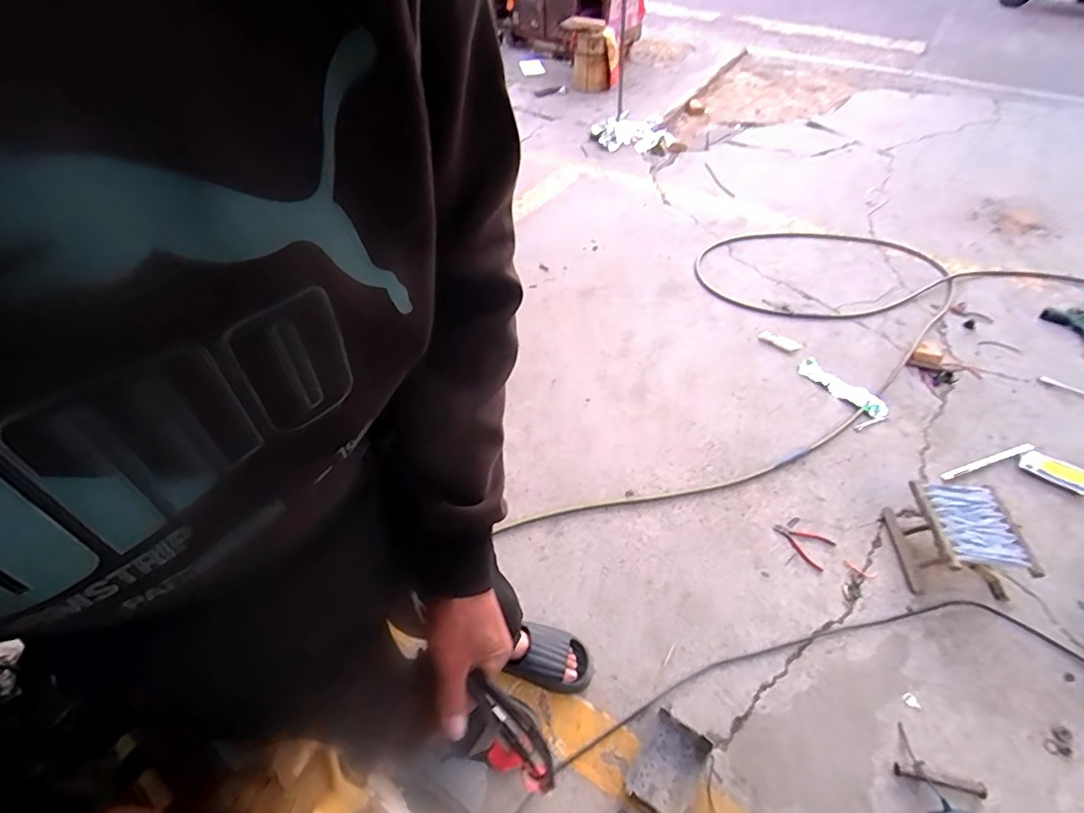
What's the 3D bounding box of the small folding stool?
[{"bbox_3d":[1.025,0.322,1.330,0.238,0.147,0.270,-3,49,0],"label":"small folding stool"}]

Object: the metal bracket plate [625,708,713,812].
[{"bbox_3d":[0.250,0.707,1.048,0.113,0.029,0.163,28,53,22],"label":"metal bracket plate"}]

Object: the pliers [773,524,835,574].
[{"bbox_3d":[0.688,0.354,1.402,0.109,0.011,0.147,-32,56,-27],"label":"pliers"}]

